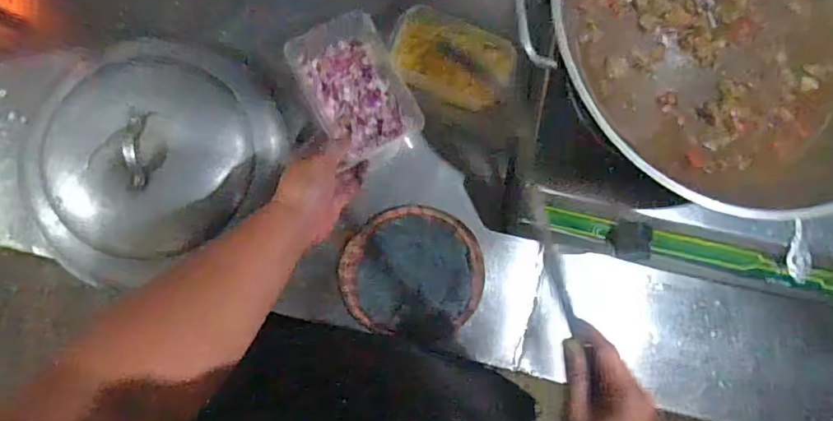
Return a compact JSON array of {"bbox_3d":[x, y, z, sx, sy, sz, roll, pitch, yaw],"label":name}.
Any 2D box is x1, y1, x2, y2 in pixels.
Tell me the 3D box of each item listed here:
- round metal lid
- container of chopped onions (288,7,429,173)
[{"bbox_3d":[-0.334,-0.083,0.649,0.304,0.075,0.284,0,85,-5],"label":"round metal lid"},{"bbox_3d":[-0.079,-0.160,0.666,0.117,0.052,0.172,-31,88,-7],"label":"container of chopped onions"}]

